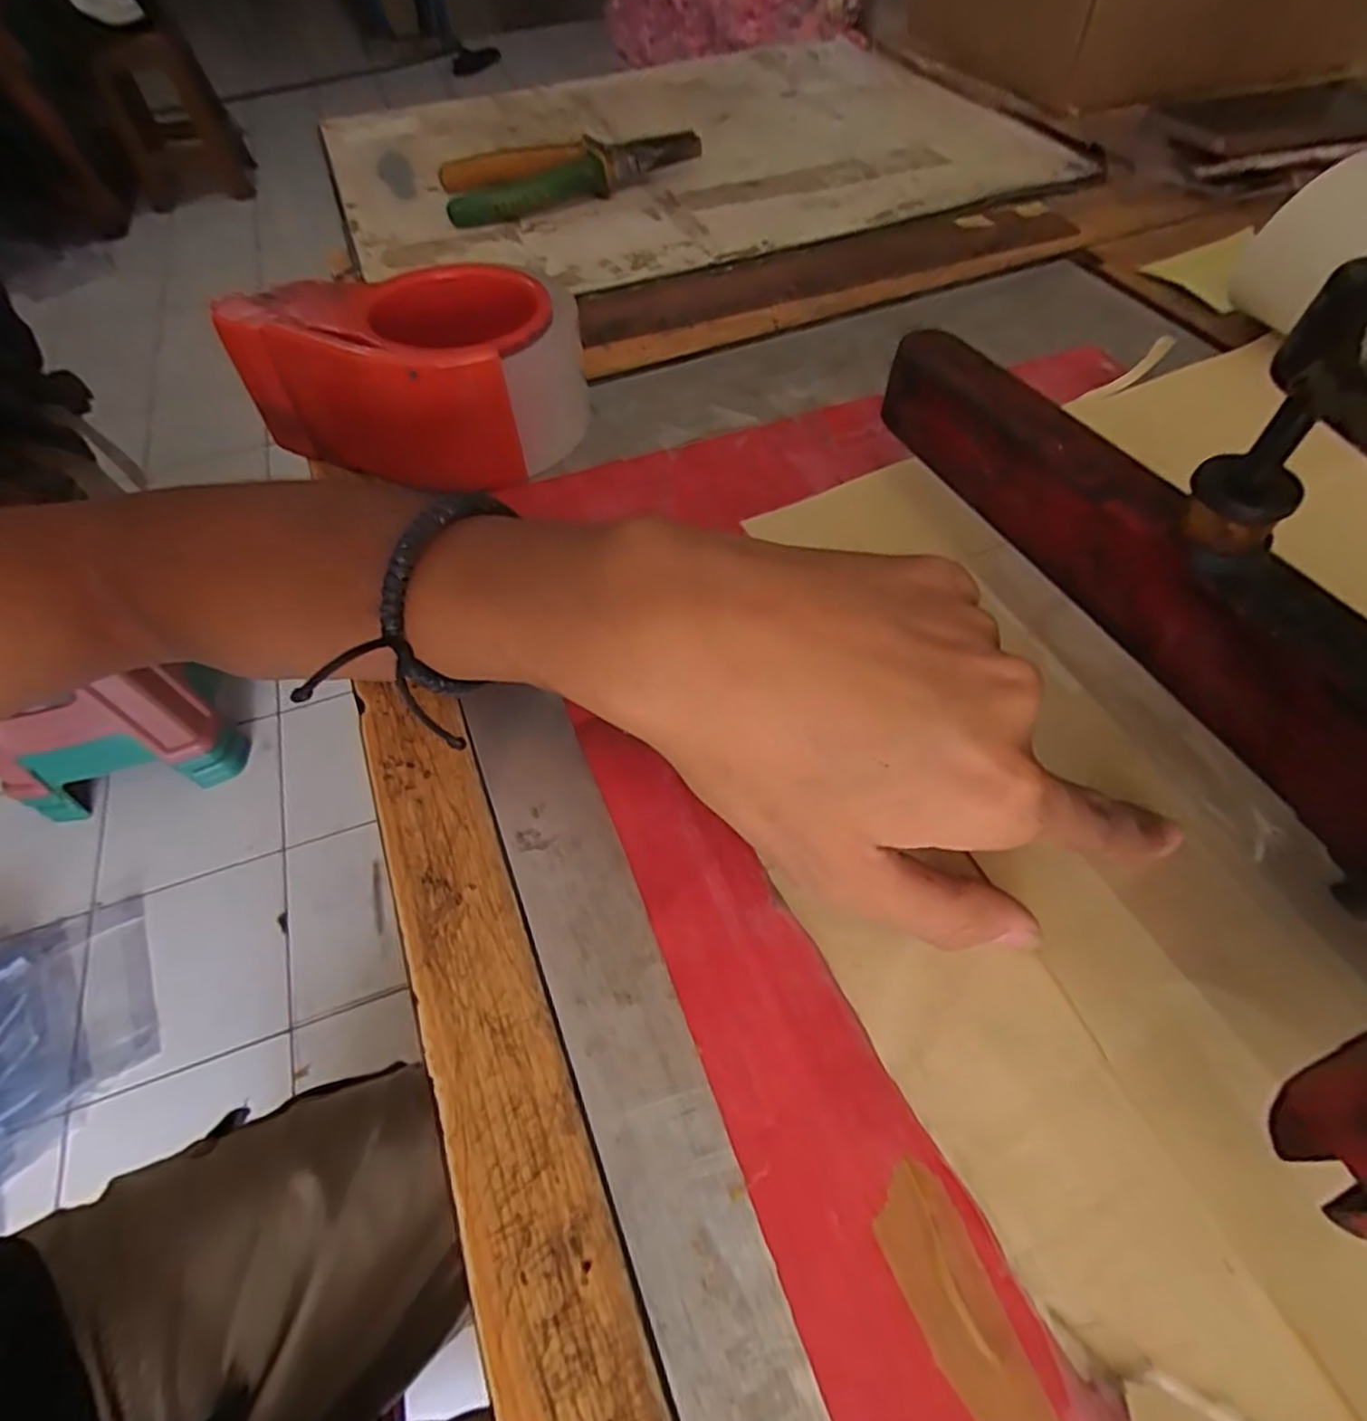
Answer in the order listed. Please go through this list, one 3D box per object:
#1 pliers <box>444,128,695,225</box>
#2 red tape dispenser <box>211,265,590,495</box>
[{"bbox_3d":[-0.081,-0.370,0.476,0.179,0.026,0.071,-26,59,-15],"label":"pliers"},{"bbox_3d":[-0.122,-0.151,0.309,0.131,0.059,0.080,10,57,9],"label":"red tape dispenser"}]

